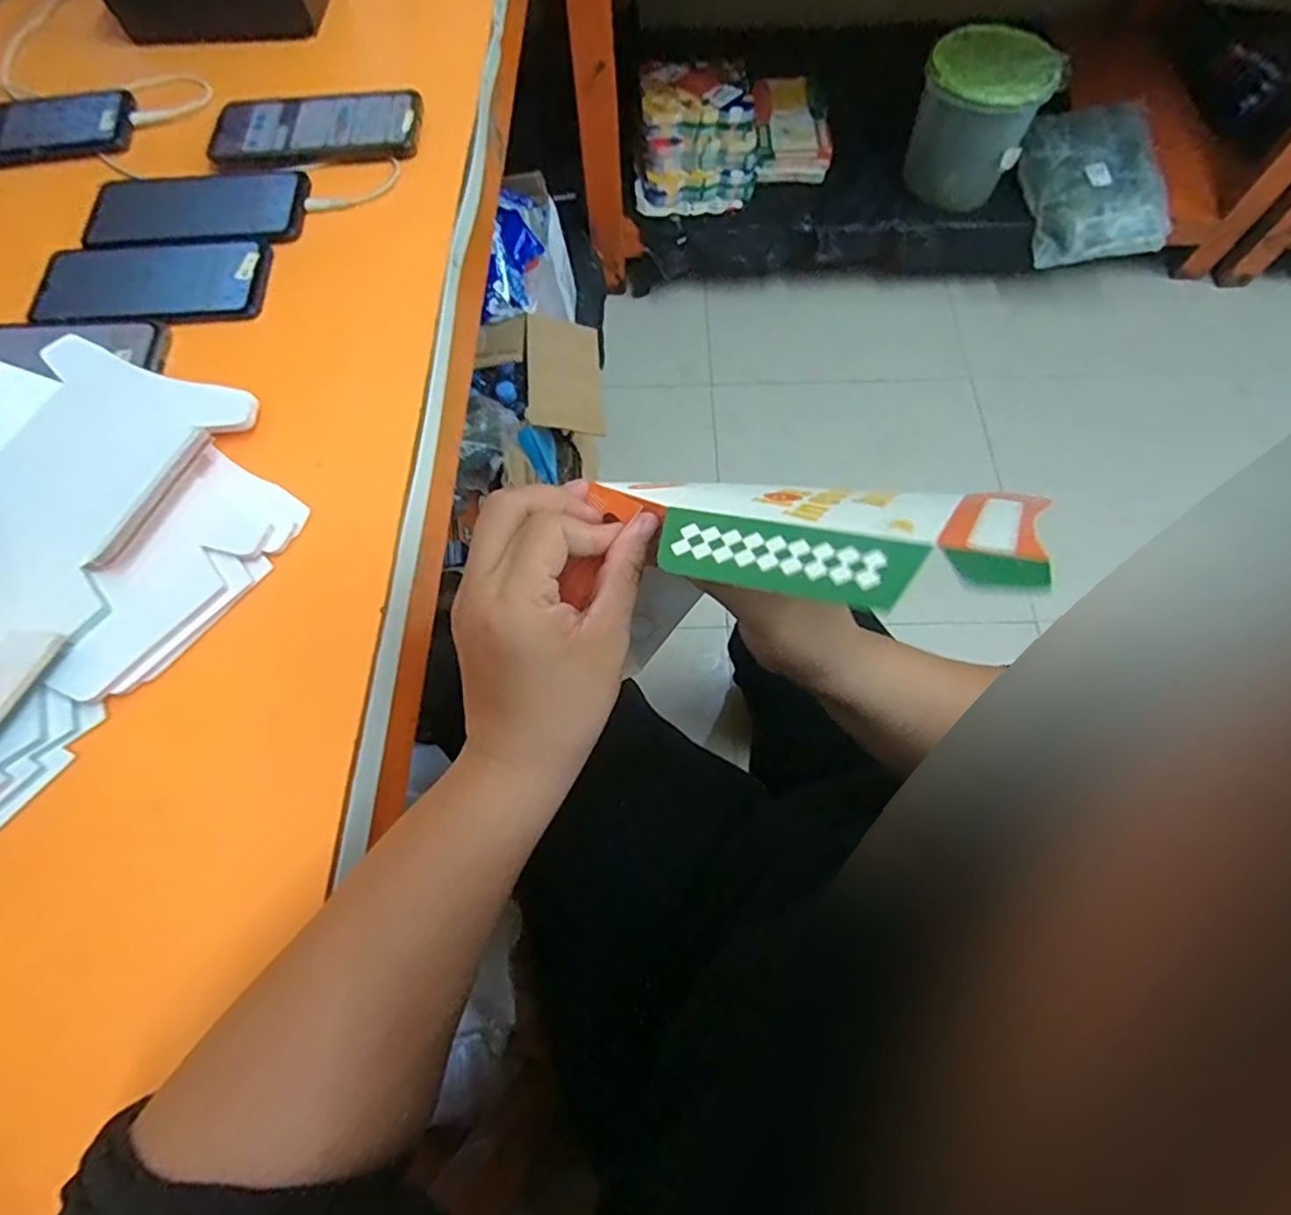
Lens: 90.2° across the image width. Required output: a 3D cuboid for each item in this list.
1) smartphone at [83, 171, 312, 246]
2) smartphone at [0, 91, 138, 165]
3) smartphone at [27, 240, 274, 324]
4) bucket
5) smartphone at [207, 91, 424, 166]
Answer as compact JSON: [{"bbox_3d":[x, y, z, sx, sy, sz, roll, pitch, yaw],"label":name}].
[{"bbox_3d":[-0.356,-0.316,0.510,0.170,0.013,0.075,-1,67,1],"label":"smartphone"},{"bbox_3d":[-0.520,-0.404,0.548,0.153,0.016,0.078,-17,68,-6],"label":"smartphone"},{"bbox_3d":[-0.373,-0.243,0.481,0.169,0.006,0.078,-2,67,0],"label":"smartphone"},{"bbox_3d":[0.714,-1.051,1.400,0.235,0.294,0.235,0,67,1],"label":"bucket"},{"bbox_3d":[-0.279,-0.400,0.543,0.174,0.015,0.087,-1,67,1],"label":"smartphone"}]

